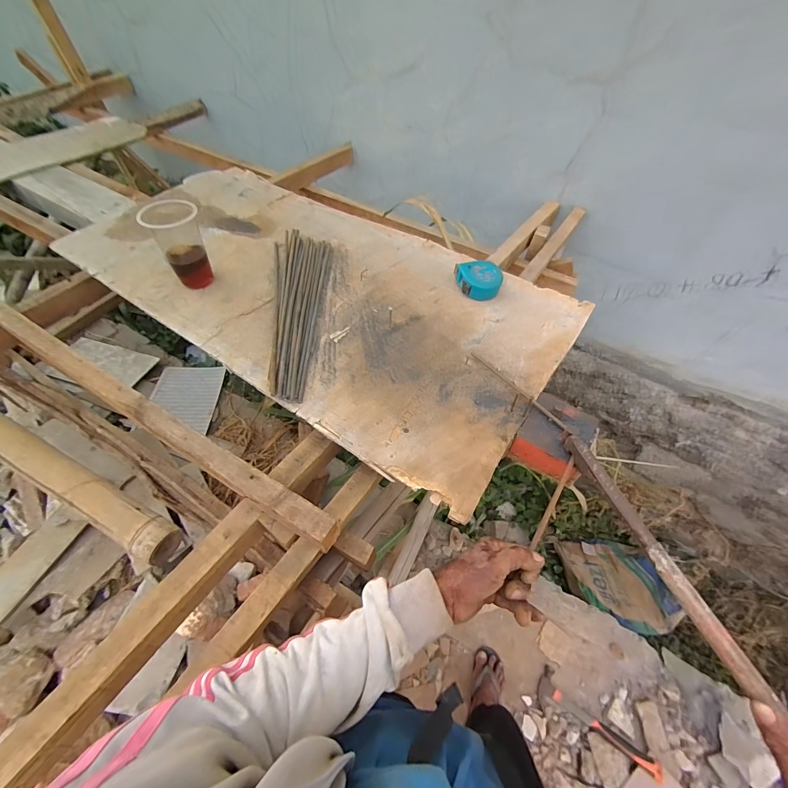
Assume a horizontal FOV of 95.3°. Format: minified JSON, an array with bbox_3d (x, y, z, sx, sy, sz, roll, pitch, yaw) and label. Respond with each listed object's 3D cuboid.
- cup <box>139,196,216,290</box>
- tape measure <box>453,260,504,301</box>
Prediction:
[{"bbox_3d":[-0.384,-0.269,0.647,0.079,0.126,0.082,-13,56,-11],"label":"cup"},{"bbox_3d":[0.167,-0.221,0.695,0.079,0.035,0.079,2,65,-3],"label":"tape measure"}]

